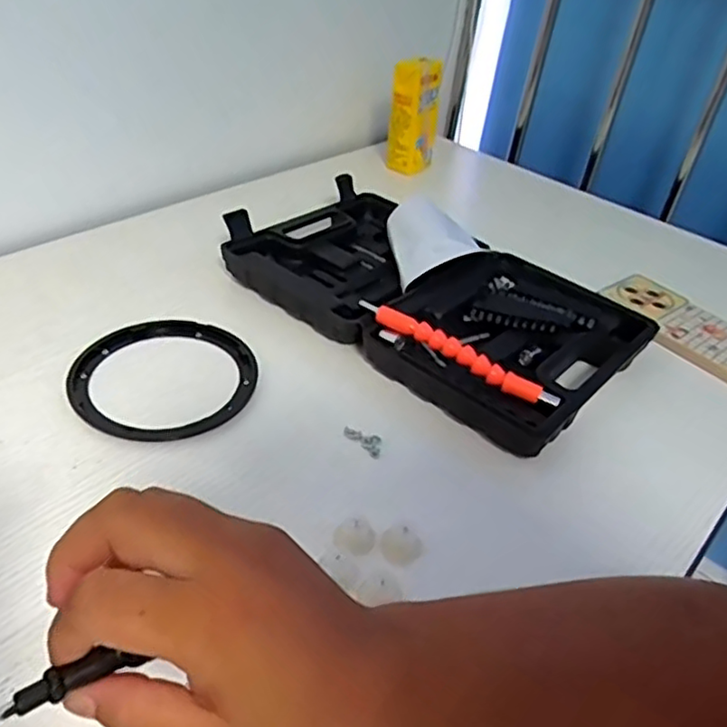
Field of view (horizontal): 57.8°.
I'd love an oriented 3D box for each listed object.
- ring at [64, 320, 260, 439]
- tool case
[{"bbox_3d":[-0.150,0.008,0.497,0.134,0.010,0.129,3,38,-2],"label":"ring"},{"bbox_3d":[0.056,-0.071,0.595,0.357,0.045,0.219,31,45,29],"label":"tool case"}]

